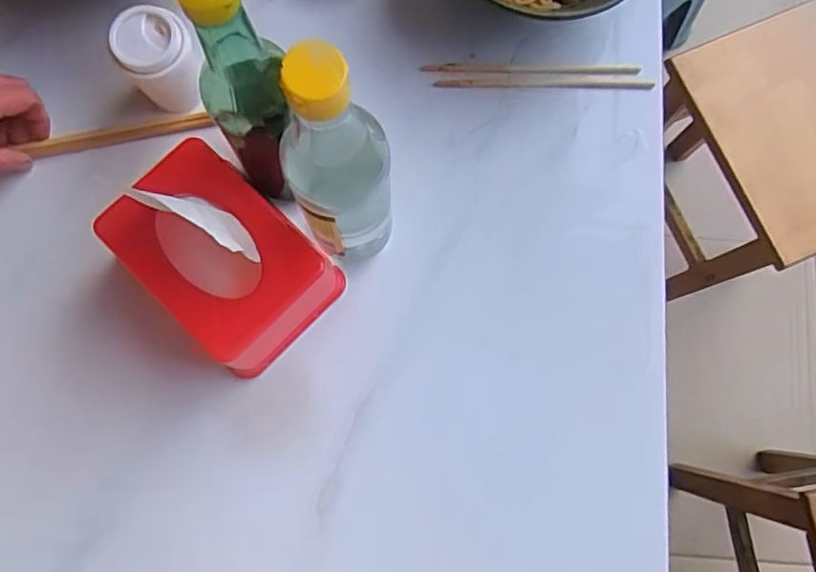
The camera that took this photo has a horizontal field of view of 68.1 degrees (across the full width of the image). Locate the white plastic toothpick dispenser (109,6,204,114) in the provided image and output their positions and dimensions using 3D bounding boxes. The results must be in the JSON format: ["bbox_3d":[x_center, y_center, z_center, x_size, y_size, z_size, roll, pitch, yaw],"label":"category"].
[{"bbox_3d":[-0.195,-0.179,0.484,0.061,0.071,0.060,0,79,0],"label":"white plastic toothpick dispenser"}]

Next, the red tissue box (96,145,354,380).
[{"bbox_3d":[-0.141,-0.017,0.454,0.150,0.090,0.114,42,82,7],"label":"red tissue box"}]

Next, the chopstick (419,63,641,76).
[{"bbox_3d":[0.109,-0.193,0.535,0.191,0.004,0.008,0,79,0],"label":"chopstick"}]

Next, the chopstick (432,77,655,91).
[{"bbox_3d":[0.119,-0.178,0.530,0.189,0.004,0.010,1,79,0],"label":"chopstick"}]

